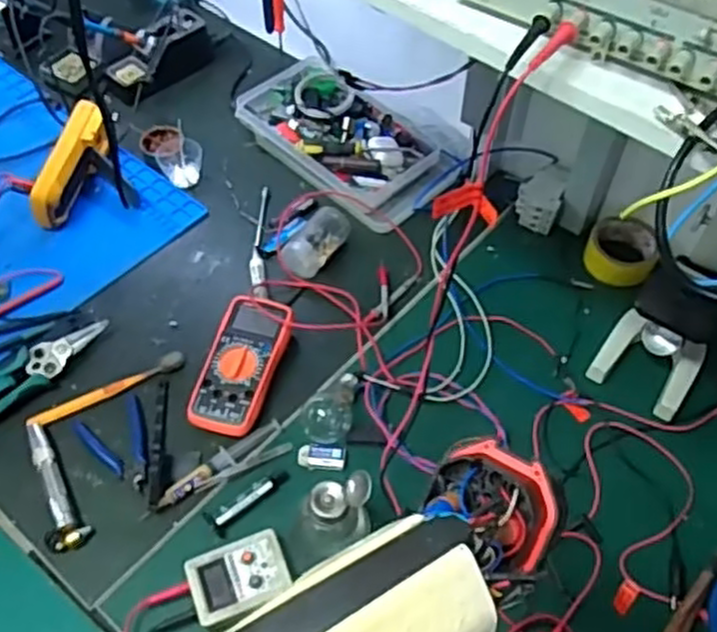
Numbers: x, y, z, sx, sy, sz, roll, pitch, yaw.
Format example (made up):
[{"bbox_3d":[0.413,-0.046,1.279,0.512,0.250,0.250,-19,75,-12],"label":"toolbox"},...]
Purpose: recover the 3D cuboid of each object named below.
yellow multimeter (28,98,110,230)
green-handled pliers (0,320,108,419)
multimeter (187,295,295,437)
[{"bbox_3d":[-0.393,-0.205,1.044,0.035,0.085,0.197,7,54,5],"label":"yellow multimeter"},{"bbox_3d":[-0.382,0.066,0.883,0.194,0.029,0.063,-35,61,-24],"label":"green-handled pliers"},{"bbox_3d":[-0.137,0.060,0.887,0.081,0.041,0.172,12,54,8],"label":"multimeter"}]

